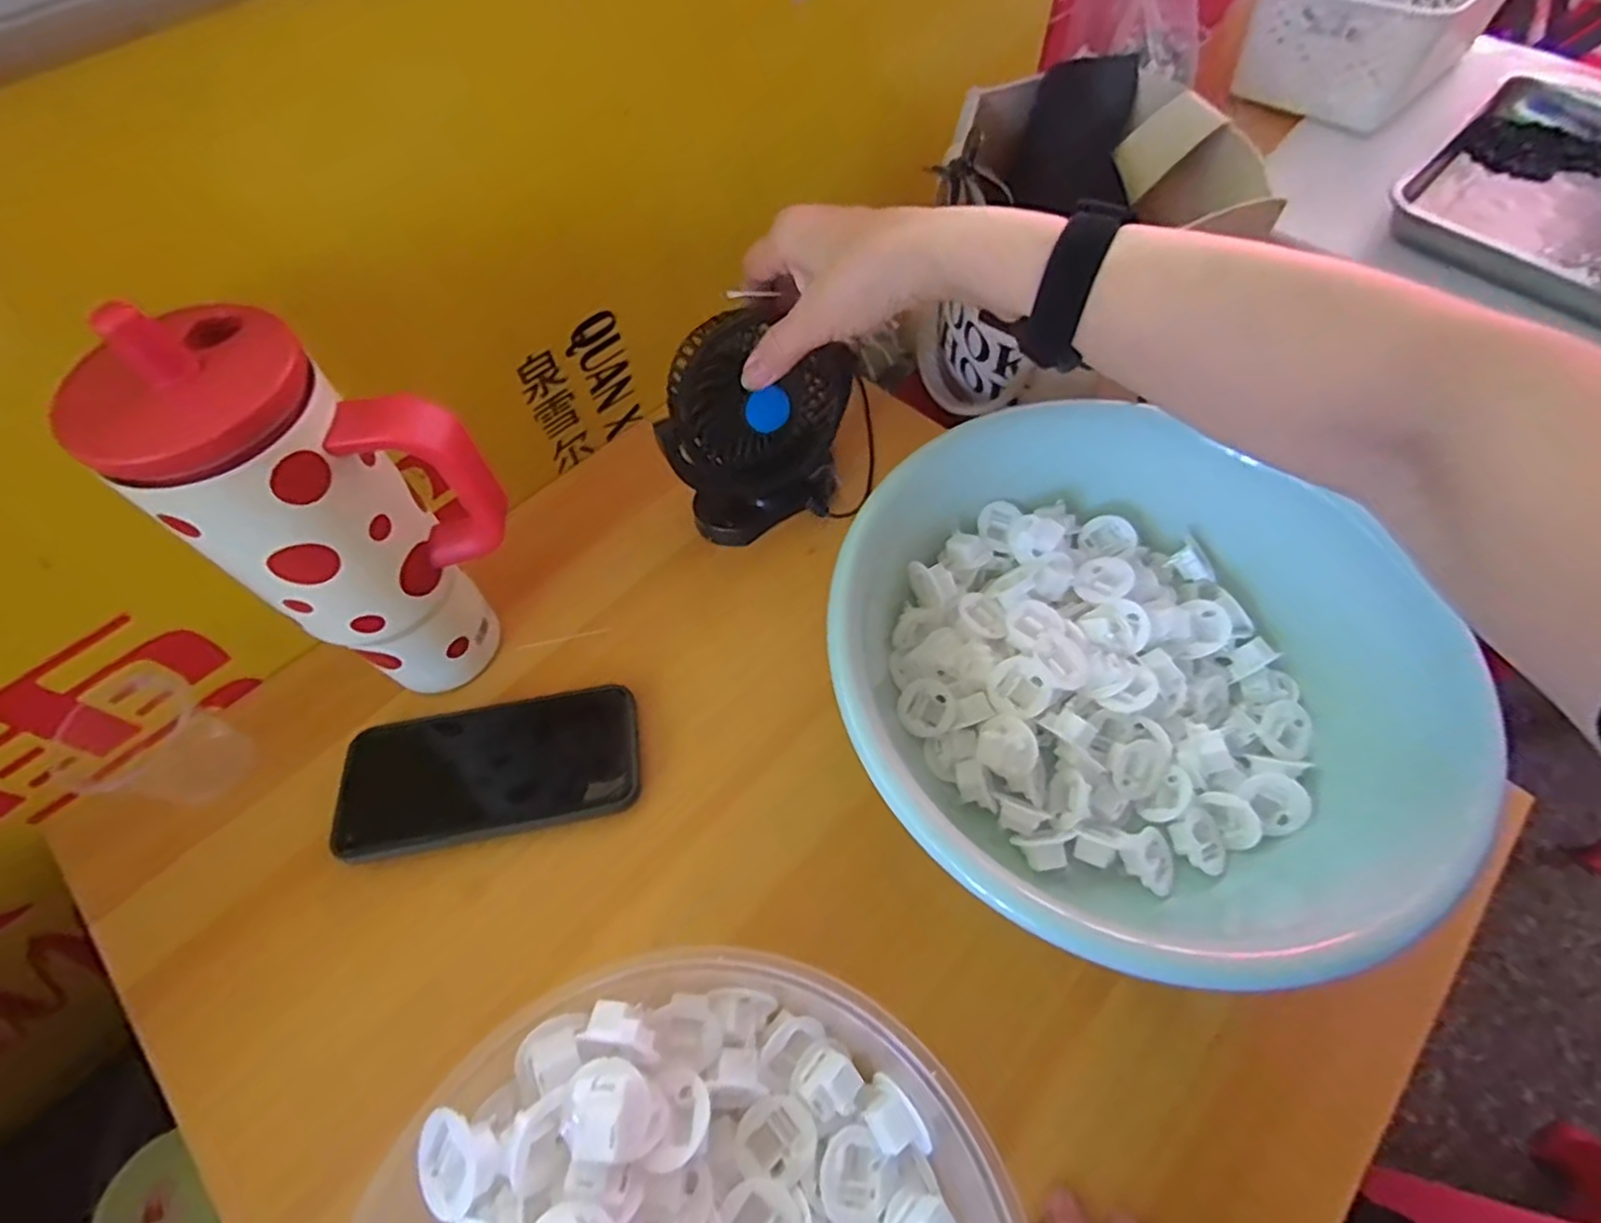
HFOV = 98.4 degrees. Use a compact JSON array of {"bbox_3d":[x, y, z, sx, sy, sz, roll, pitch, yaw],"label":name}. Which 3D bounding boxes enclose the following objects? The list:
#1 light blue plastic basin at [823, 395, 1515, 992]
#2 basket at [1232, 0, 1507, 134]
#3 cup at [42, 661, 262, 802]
[{"bbox_3d":[0.170,0.029,0.381,0.302,0.099,0.305,2,60,2],"label":"light blue plastic basin"},{"bbox_3d":[0.670,-0.698,0.809,0.199,0.109,0.310,40,68,21],"label":"basket"},{"bbox_3d":[-0.362,0.076,0.397,0.061,0.078,0.065,-1,60,1],"label":"cup"}]

